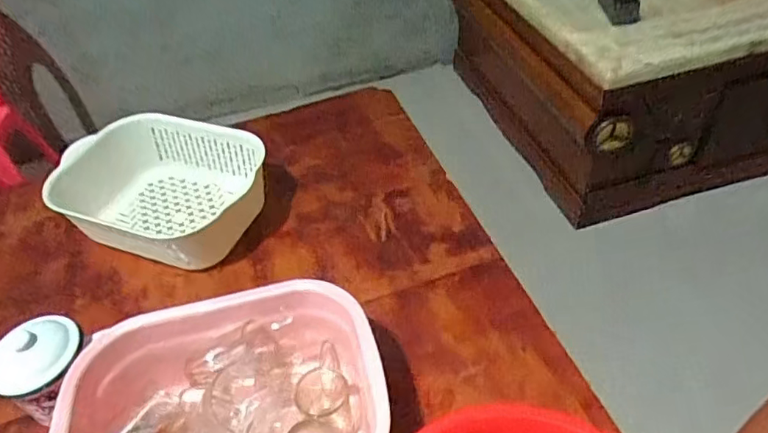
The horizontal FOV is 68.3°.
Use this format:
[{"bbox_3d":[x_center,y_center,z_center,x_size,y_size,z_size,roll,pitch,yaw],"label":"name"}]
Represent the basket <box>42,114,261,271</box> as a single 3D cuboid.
[{"bbox_3d":[-0.318,-0.039,0.826,0.261,0.102,0.233,22,53,26],"label":"basket"}]

